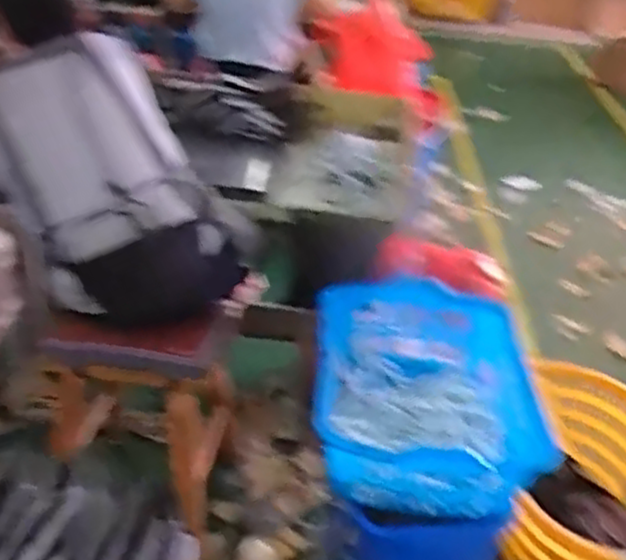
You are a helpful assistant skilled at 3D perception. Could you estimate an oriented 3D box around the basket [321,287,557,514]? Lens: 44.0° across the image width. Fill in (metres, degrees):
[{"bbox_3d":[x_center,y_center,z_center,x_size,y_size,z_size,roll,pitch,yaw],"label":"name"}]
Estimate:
[{"bbox_3d":[0.190,0.227,1.540,0.358,0.182,0.501,5,31,-1],"label":"basket"}]

